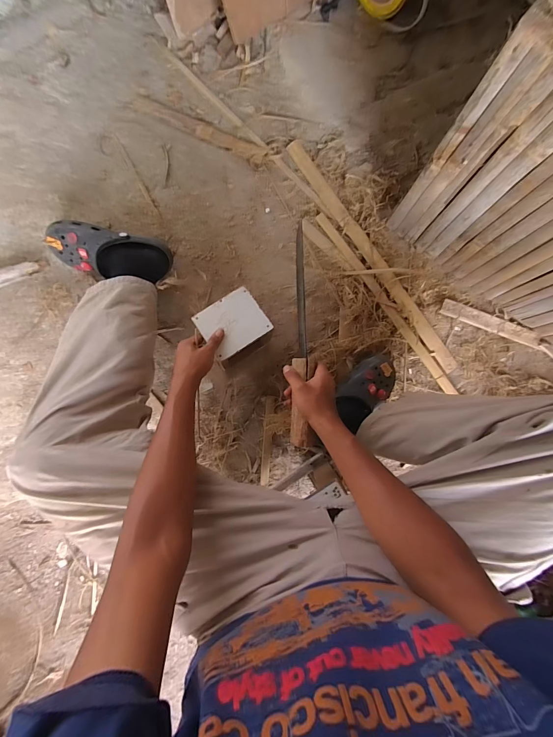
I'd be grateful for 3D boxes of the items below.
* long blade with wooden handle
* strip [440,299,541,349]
[{"bbox_3d":[0.042,-0.053,0.546,0.037,0.037,0.371,0,87,-4],"label":"long blade with wooden handle"},{"bbox_3d":[0.499,-0.104,0.737,0.240,0.015,0.033,20,101,0],"label":"strip"}]

